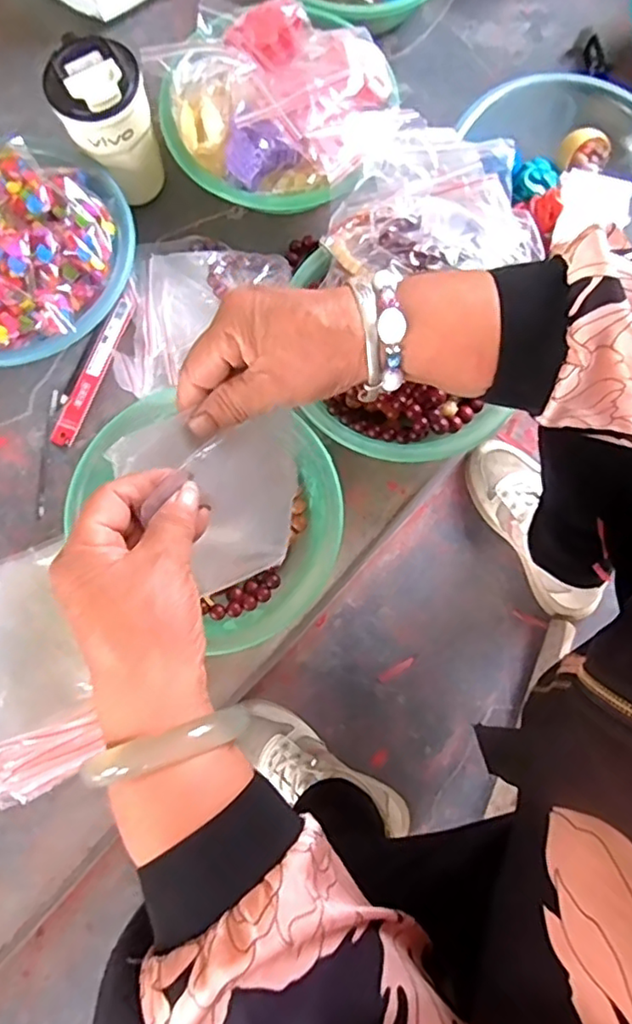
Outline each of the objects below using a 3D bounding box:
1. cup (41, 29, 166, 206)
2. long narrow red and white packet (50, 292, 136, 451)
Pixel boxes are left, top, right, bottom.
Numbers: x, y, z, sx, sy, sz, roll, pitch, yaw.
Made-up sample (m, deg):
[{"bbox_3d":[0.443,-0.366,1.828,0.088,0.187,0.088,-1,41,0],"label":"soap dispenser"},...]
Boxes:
[{"bbox_3d":[-0.202,-0.380,0.605,0.082,0.146,0.087,0,78,1],"label":"cup"},{"bbox_3d":[-0.229,-0.147,0.624,0.025,0.009,0.167,20,80,4],"label":"long narrow red and white packet"}]

